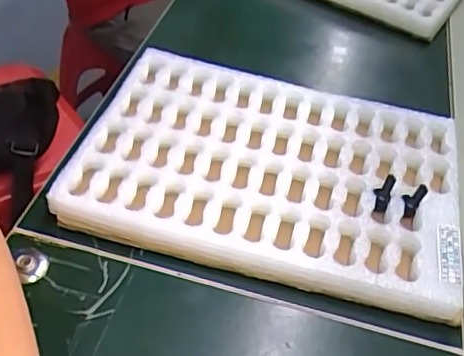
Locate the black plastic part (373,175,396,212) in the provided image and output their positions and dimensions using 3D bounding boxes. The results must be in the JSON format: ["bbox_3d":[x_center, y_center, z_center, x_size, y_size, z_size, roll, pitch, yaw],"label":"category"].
[{"bbox_3d":[0.107,0.010,0.408,0.012,0.028,0.011,20,22,13],"label":"black plastic part"}]

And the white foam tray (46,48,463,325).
[{"bbox_3d":[0.030,-0.006,0.432,0.266,0.033,0.187,13,46,6],"label":"white foam tray"}]

